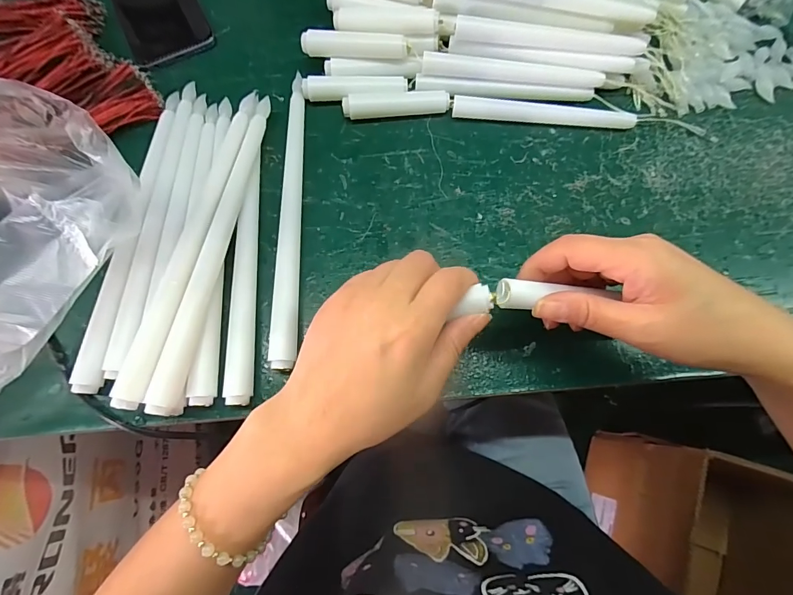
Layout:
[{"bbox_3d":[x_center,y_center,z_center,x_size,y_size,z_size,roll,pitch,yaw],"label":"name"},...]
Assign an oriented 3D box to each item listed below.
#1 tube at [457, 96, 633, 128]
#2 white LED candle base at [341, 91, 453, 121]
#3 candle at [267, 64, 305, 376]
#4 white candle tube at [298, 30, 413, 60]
[{"bbox_3d":[0.121,-0.153,0.337,0.147,0.013,0.015,5,76,2],"label":"tube"},{"bbox_3d":[0.000,-0.161,0.339,0.086,0.017,0.018,-6,76,0],"label":"white LED candle base"},{"bbox_3d":[-0.083,-0.066,0.319,0.017,0.014,0.238,-2,76,1],"label":"candle"},{"bbox_3d":[-0.034,-0.208,0.339,0.087,0.017,0.016,5,76,2],"label":"white candle tube"}]

